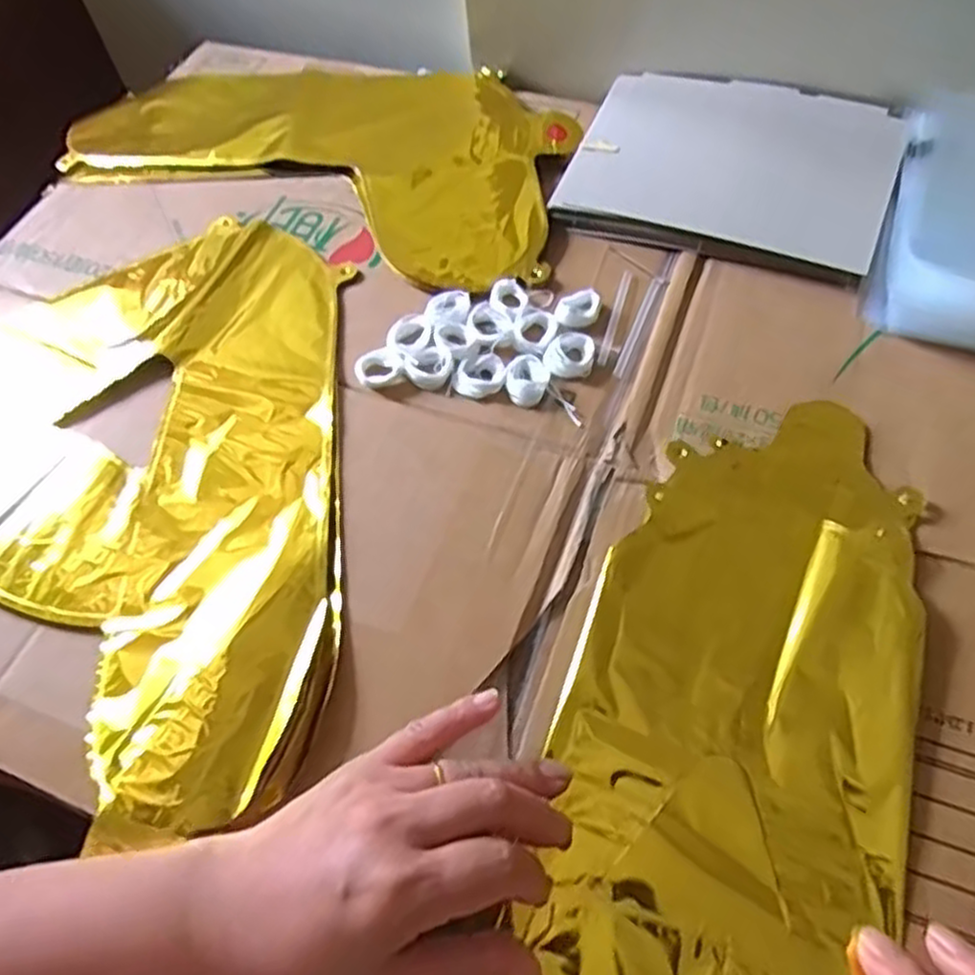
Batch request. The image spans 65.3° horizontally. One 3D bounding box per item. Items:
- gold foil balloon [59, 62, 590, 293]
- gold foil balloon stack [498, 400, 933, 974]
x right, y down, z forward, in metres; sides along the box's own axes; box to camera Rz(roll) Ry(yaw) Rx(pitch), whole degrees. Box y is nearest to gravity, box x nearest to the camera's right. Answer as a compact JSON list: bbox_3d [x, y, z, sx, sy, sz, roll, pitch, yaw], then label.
[{"bbox_3d":[-0.116,-0.269,0.589,0.415,0.033,0.220,24,62,18],"label":"gold foil balloon"},{"bbox_3d":[0.102,0.125,0.337,0.139,0.042,0.389,18,66,15],"label":"gold foil balloon stack"}]

